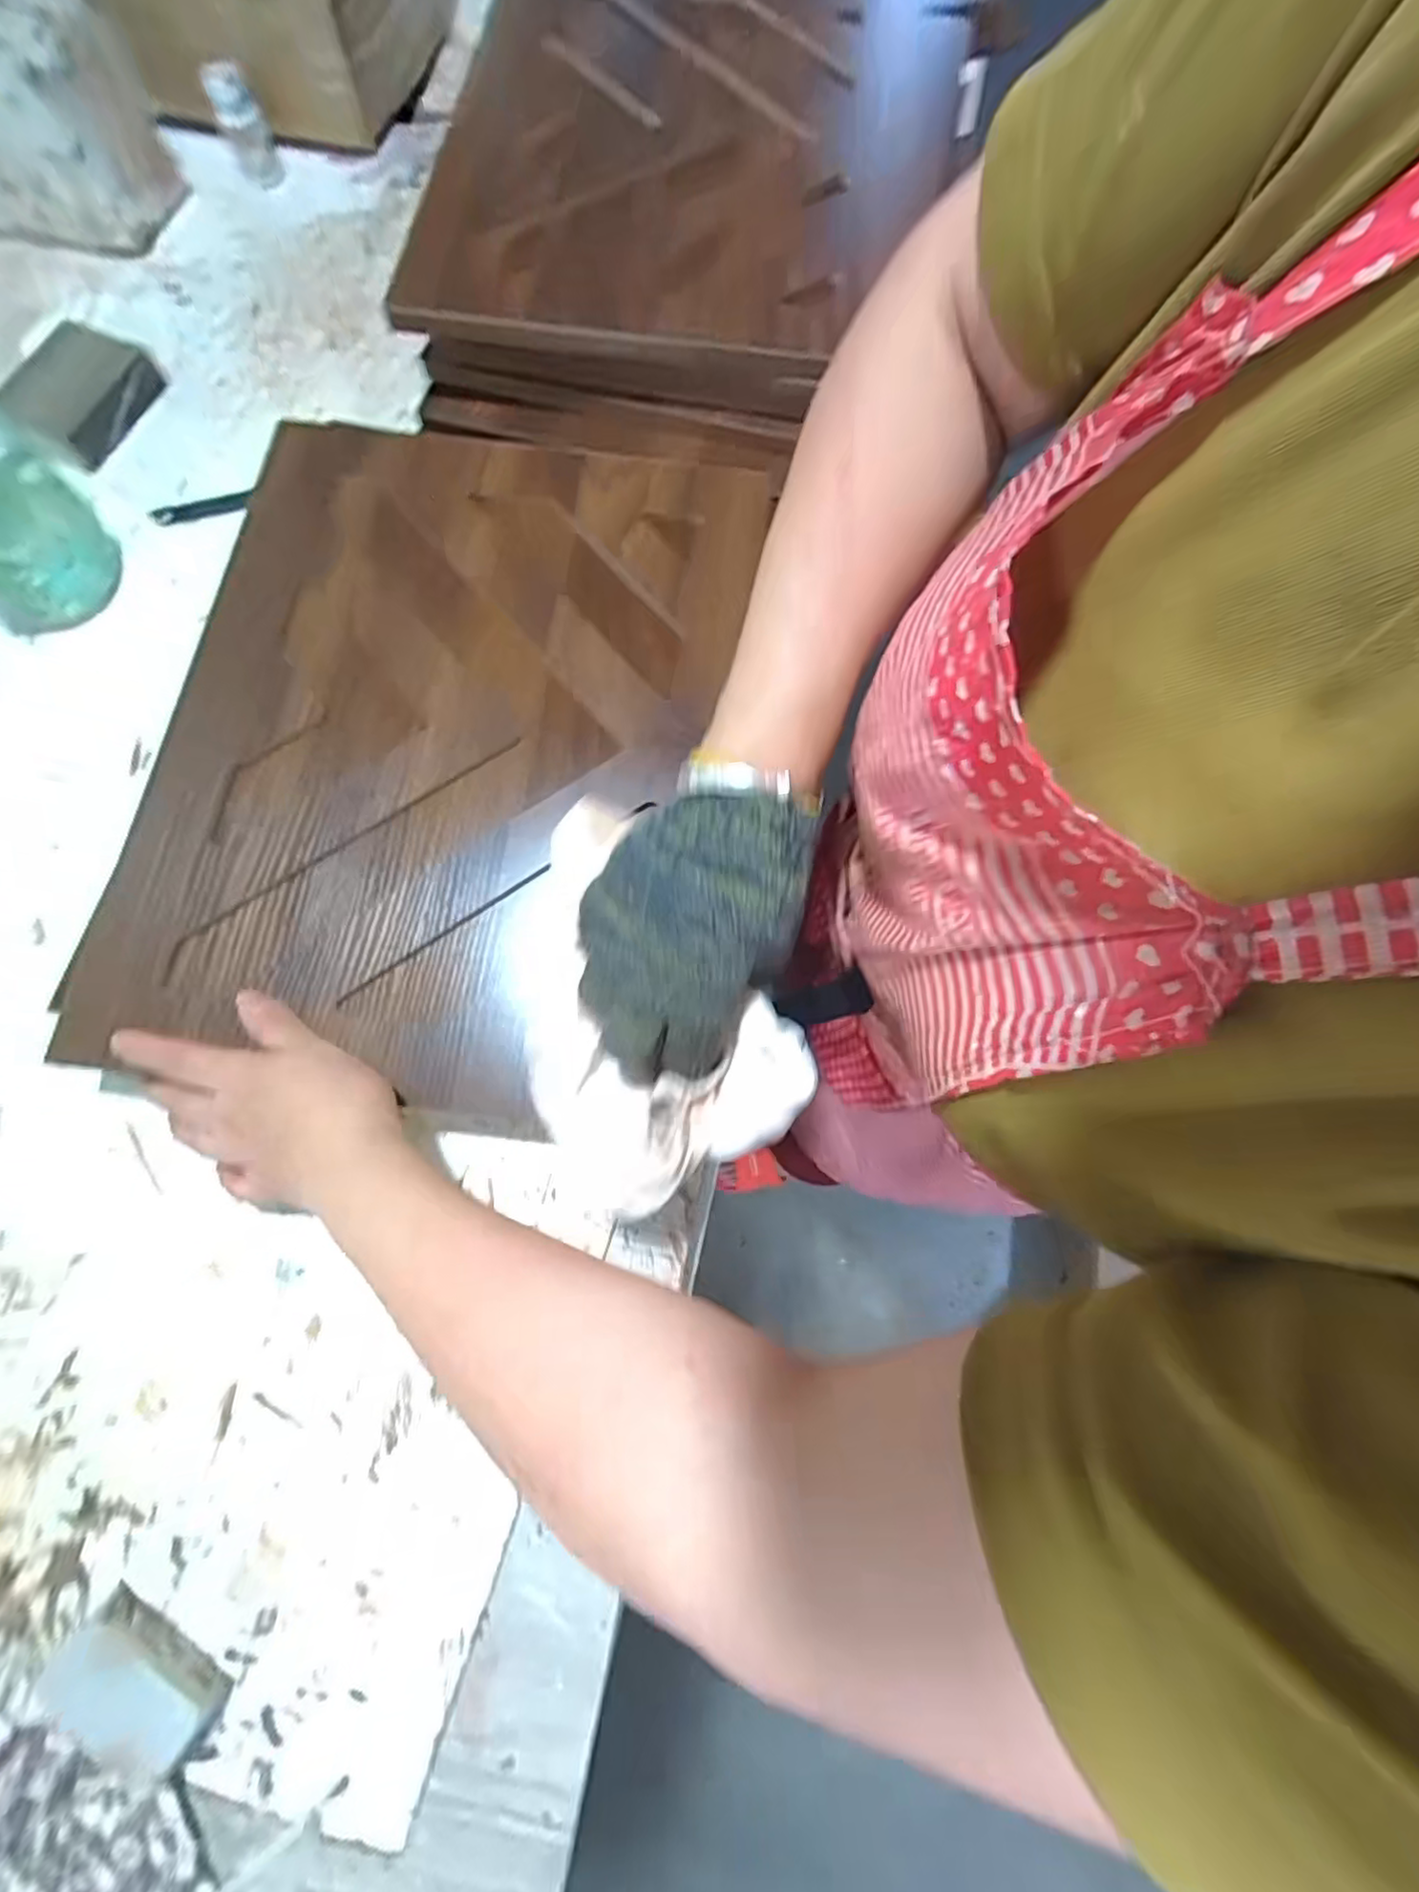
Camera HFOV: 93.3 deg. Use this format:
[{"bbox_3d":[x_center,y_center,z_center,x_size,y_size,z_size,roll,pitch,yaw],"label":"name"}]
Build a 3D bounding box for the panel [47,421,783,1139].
[{"bbox_3d":[-0.157,-0.135,0.400,0.310,0.031,0.440,9,75,1],"label":"panel"}]

